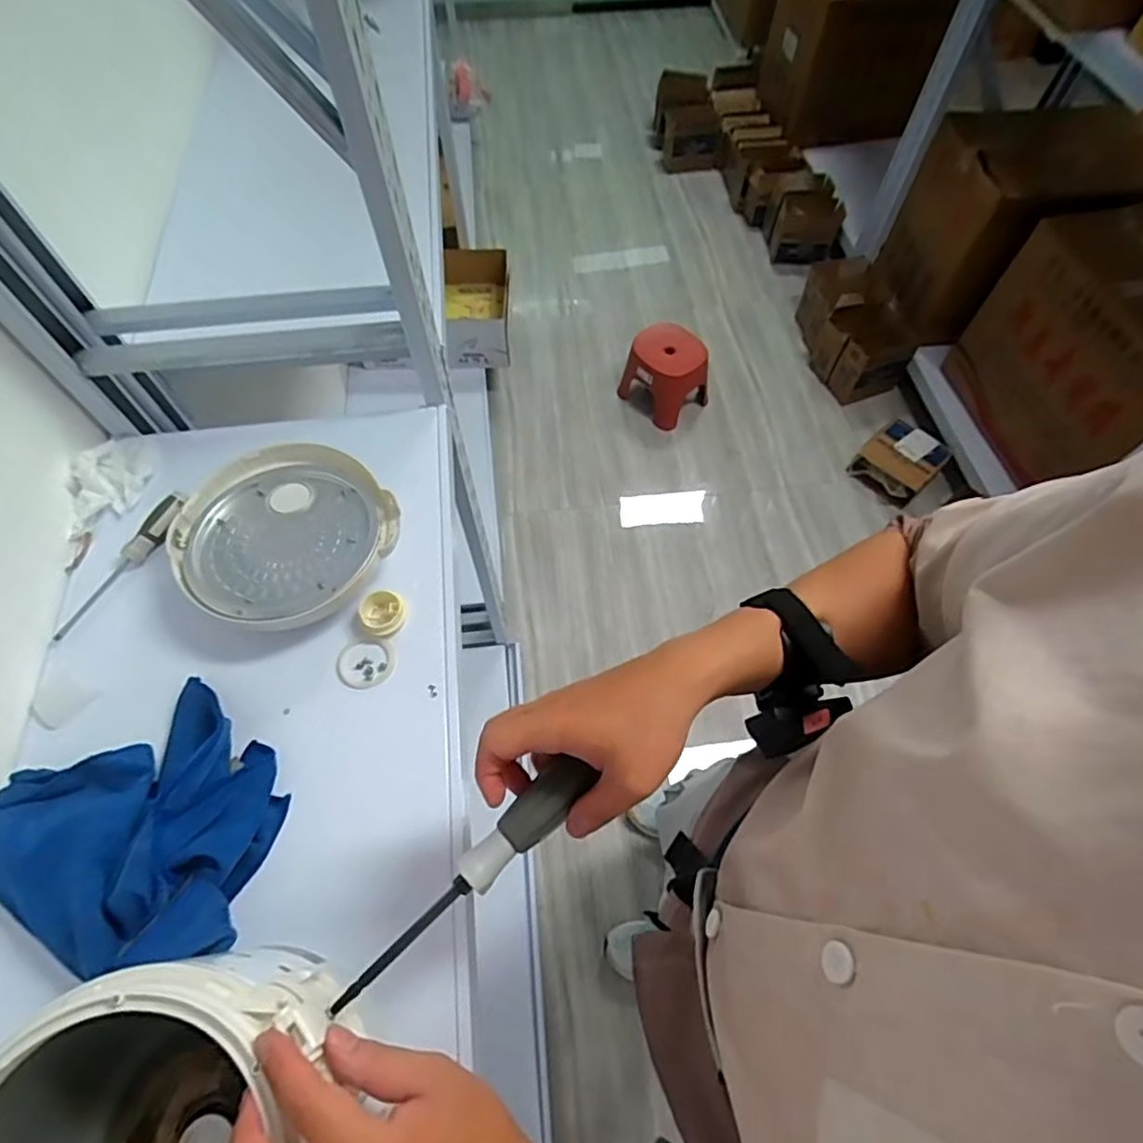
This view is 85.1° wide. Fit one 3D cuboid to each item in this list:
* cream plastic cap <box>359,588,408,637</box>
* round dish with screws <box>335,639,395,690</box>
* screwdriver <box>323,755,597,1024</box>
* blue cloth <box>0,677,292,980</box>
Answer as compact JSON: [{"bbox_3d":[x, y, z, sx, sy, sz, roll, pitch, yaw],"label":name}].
[{"bbox_3d":[-0.187,0.040,0.618,0.043,0.021,0.046,0,61,0],"label":"cream plastic cap"},{"bbox_3d":[-0.202,0.090,0.607,0.053,0.007,0.048,2,62,2],"label":"round dish with screws"},{"bbox_3d":[-0.064,0.182,0.369,0.183,0.035,0.031,-41,69,-14],"label":"screwdriver"},{"bbox_3d":[-0.346,0.208,0.503,0.233,0.079,0.200,35,67,18],"label":"blue cloth"}]

